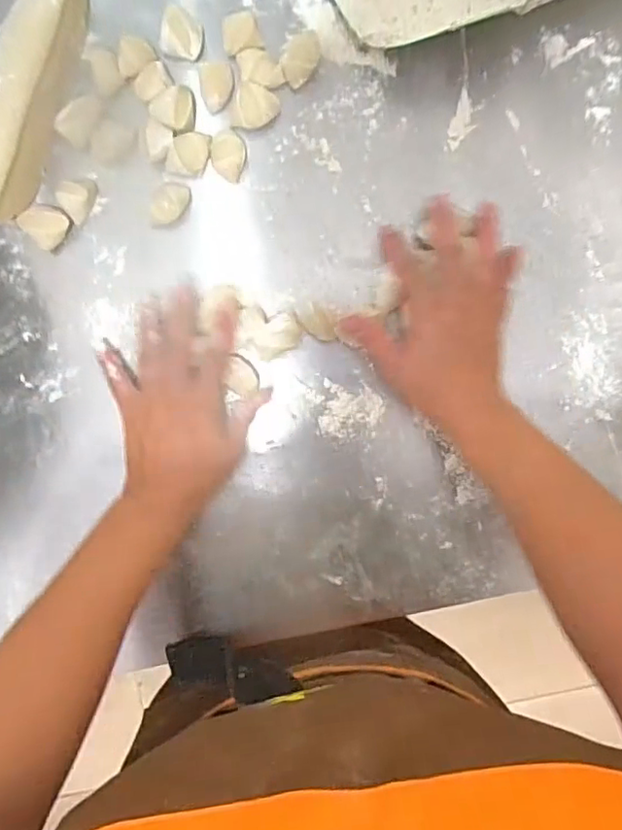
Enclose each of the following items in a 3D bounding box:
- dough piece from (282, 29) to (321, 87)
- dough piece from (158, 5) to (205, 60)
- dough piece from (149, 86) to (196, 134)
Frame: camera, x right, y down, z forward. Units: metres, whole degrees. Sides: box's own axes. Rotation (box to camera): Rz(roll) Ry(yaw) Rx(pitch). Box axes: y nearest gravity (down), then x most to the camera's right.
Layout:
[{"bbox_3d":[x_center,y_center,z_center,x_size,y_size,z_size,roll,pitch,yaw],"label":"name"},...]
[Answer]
[{"bbox_3d":[-0.007,-0.272,0.435,0.024,0.013,0.043,31,94,-3],"label":"dough piece"},{"bbox_3d":[-0.098,-0.285,0.430,0.030,0.017,0.033,0,95,0],"label":"dough piece"},{"bbox_3d":[-0.101,-0.228,0.428,0.033,0.015,0.032,0,95,0],"label":"dough piece"}]

